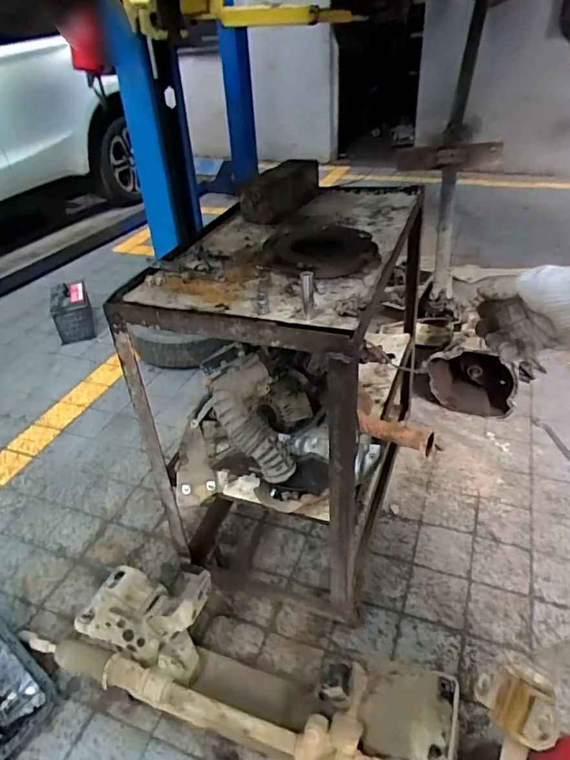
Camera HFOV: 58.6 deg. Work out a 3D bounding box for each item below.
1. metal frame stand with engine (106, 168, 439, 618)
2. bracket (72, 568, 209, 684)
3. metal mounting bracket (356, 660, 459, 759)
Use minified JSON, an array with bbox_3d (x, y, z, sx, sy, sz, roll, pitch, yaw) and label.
[{"bbox_3d":[0.074,-0.005,1.331,0.581,0.801,0.794,11,38,20],"label":"metal frame stand with engine"},{"bbox_3d":[-0.320,0.541,1.185,0.285,0.156,0.178,9,37,17],"label":"bracket"},{"bbox_3d":[0.237,0.646,0.993,0.187,0.050,0.178,10,37,18],"label":"metal mounting bracket"}]

